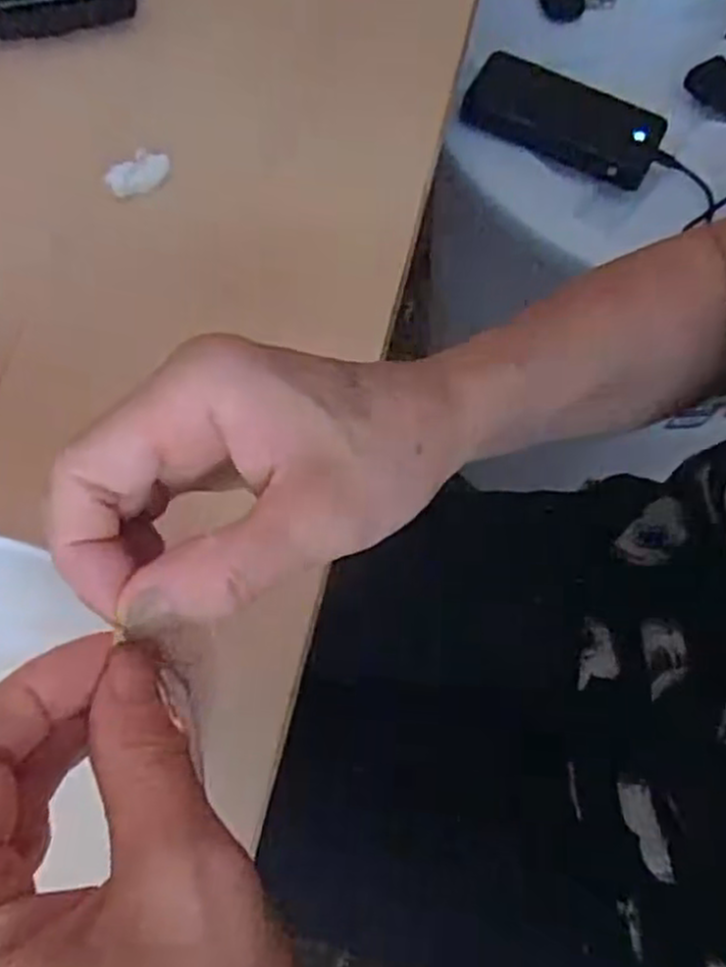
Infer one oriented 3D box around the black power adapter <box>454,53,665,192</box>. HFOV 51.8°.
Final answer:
[{"bbox_3d":[0.162,-0.295,0.612,0.156,0.029,0.076,24,68,9],"label":"black power adapter"}]

